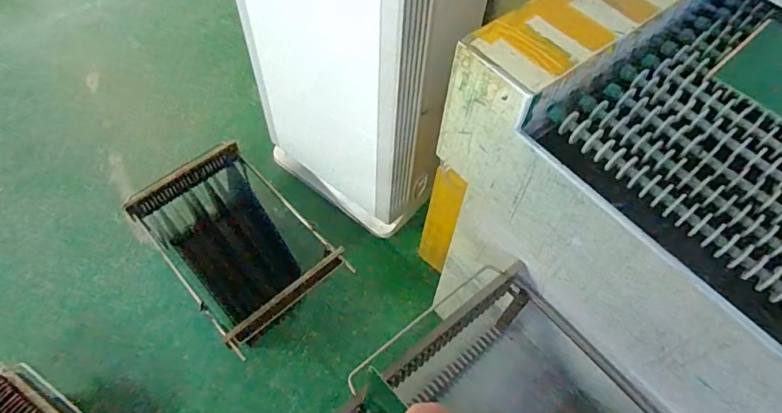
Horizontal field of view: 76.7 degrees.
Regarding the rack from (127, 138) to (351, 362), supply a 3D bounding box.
[{"bbox_3d":[-0.499,0.139,1.645,0.415,0.288,0.623,-37,66,-23],"label":"rack"}]

